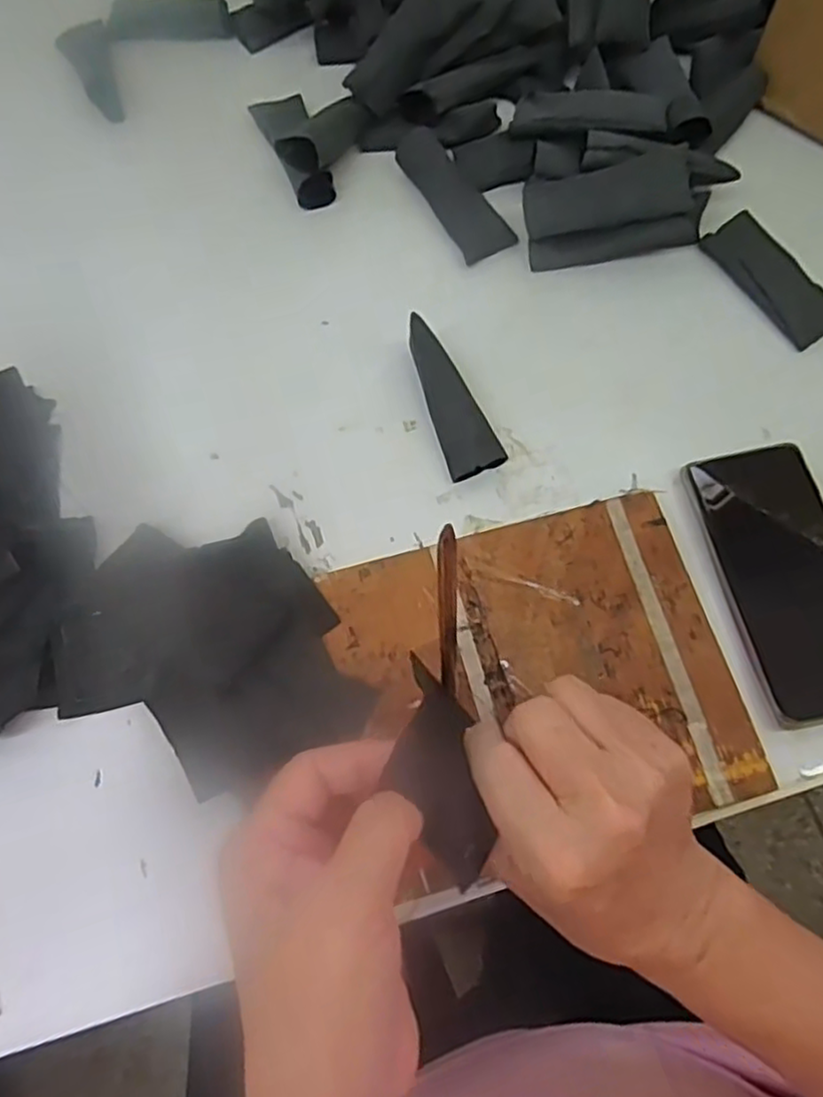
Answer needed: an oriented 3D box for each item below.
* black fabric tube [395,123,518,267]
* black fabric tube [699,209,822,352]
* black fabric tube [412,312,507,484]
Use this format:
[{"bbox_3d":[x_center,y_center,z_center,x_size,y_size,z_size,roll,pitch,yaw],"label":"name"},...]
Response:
[{"bbox_3d":[0.031,-0.256,0.499,0.037,0.023,0.103,-29,71,-9],"label":"black fabric tube"},{"bbox_3d":[0.245,-0.182,0.473,0.039,0.006,0.103,-37,77,4],"label":"black fabric tube"},{"bbox_3d":[0.023,-0.095,0.438,0.034,0.009,0.103,-22,84,-6],"label":"black fabric tube"}]

